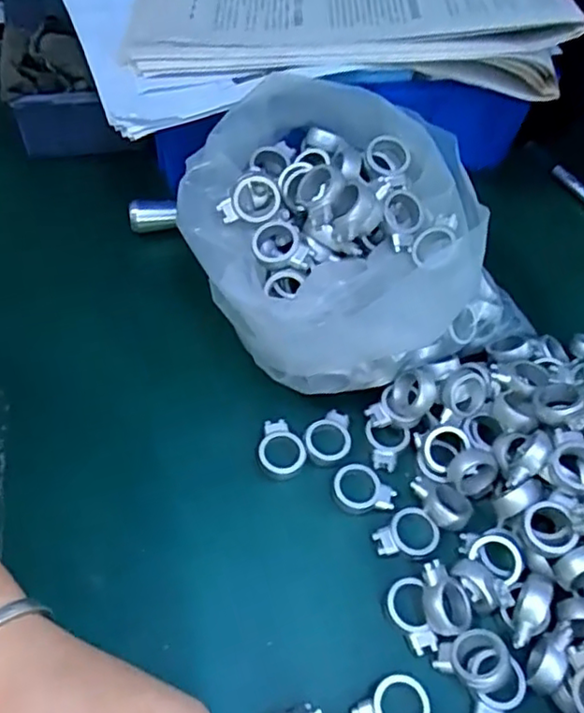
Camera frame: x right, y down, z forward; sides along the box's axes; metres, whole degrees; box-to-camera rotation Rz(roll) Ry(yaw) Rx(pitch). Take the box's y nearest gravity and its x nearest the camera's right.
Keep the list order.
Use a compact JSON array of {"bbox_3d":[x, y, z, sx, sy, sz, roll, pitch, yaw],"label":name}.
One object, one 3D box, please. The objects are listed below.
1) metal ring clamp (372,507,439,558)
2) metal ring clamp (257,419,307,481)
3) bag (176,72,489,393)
[{"bbox_3d":[0.059,0.092,0.327,0.033,0.005,0.024,-15,58,-14],"label":"metal ring clamp"},{"bbox_3d":[-0.006,0.050,0.349,0.026,0.007,0.032,-11,57,-11],"label":"metal ring clamp"},{"bbox_3d":[0.018,-0.059,0.361,0.140,0.110,0.160,-29,63,-24],"label":"bag"}]

